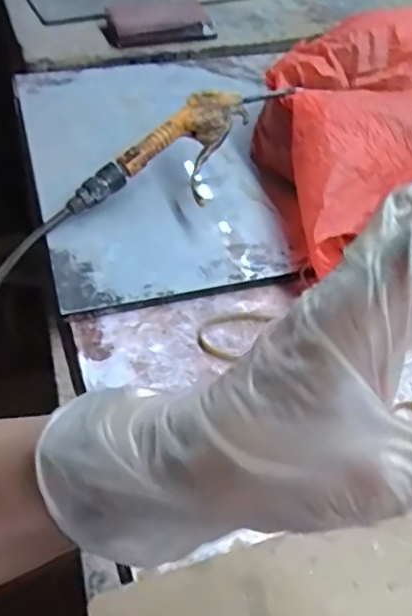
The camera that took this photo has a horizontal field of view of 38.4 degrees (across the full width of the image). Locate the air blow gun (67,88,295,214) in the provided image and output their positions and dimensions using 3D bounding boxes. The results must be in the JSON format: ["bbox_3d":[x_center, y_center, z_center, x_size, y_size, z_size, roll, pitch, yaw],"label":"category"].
[{"bbox_3d":[-0.017,-0.144,0.553,0.241,0.042,0.094,-35,58,-13],"label":"air blow gun"}]

